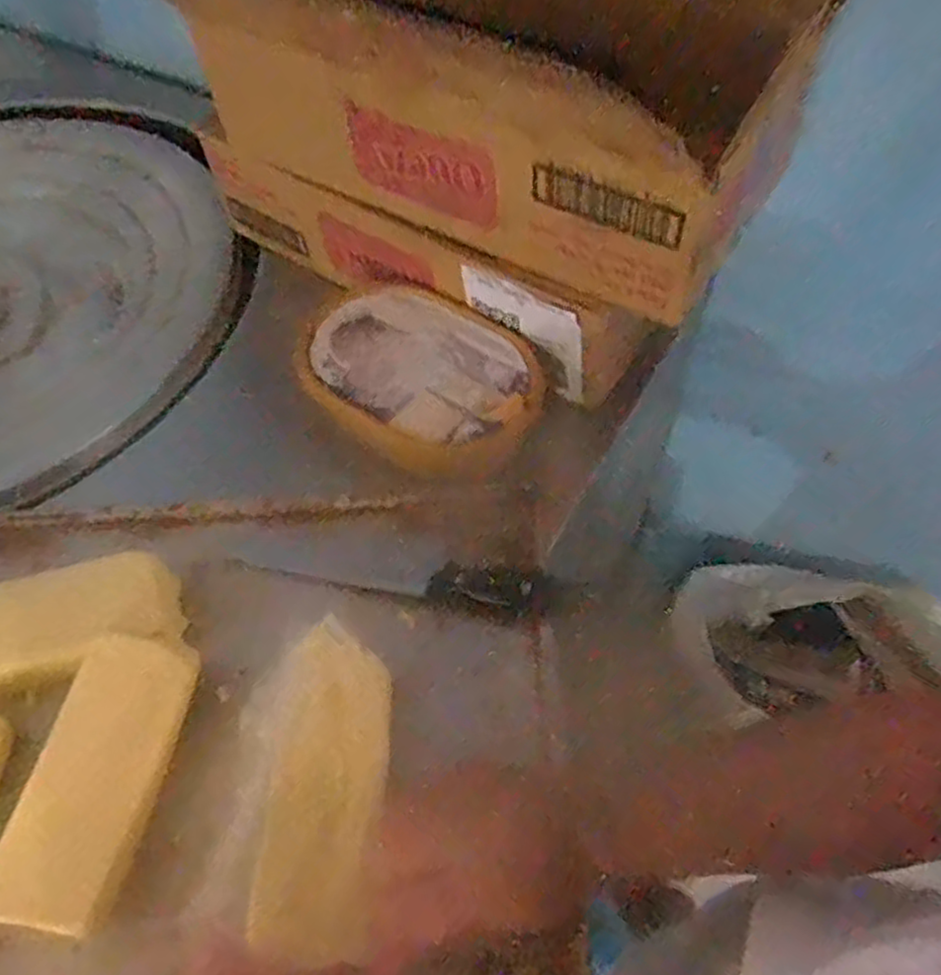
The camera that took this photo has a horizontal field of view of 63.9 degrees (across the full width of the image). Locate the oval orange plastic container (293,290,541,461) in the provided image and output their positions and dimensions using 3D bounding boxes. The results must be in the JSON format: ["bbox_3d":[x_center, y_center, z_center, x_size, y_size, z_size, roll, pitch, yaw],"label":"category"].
[{"bbox_3d":[-0.034,-0.076,0.560,0.179,0.046,0.127,32,65,22],"label":"oval orange plastic container"}]

